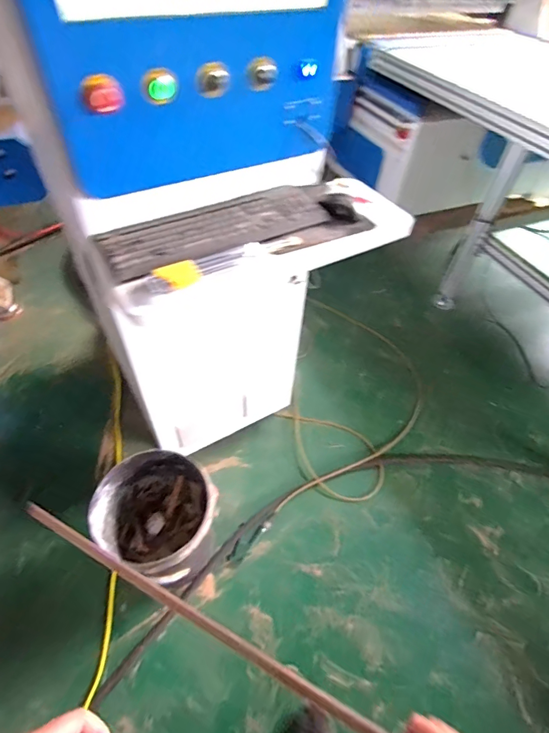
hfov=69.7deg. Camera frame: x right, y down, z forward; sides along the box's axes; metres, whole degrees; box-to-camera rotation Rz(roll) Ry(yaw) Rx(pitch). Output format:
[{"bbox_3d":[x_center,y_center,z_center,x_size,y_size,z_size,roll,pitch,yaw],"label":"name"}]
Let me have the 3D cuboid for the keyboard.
[{"bbox_3d":[-0.094,-0.275,0.763,0.461,0.041,0.148,-22,55,-21],"label":"keyboard"}]

